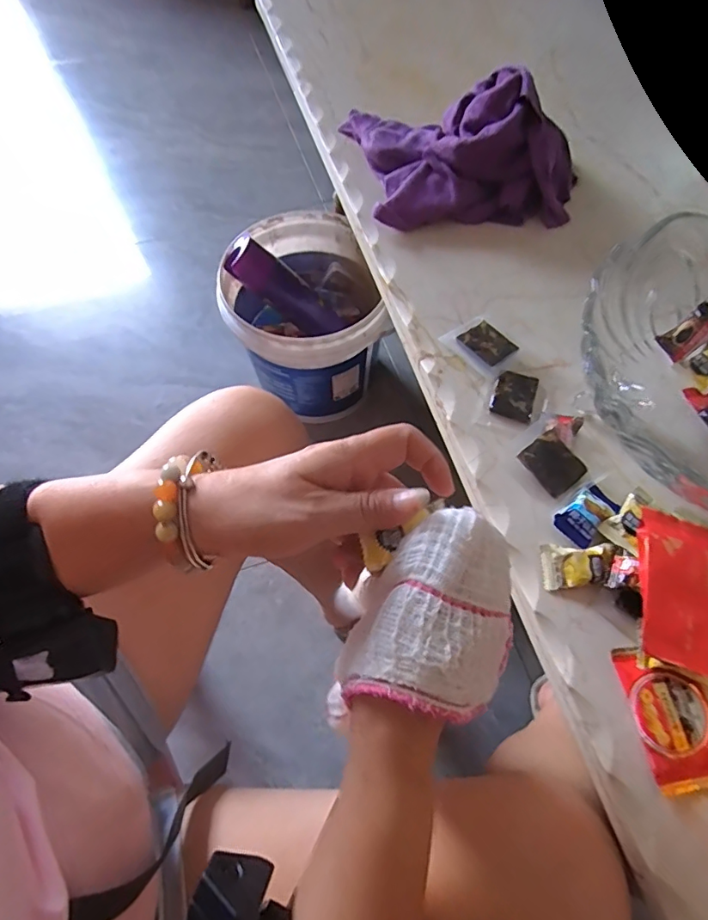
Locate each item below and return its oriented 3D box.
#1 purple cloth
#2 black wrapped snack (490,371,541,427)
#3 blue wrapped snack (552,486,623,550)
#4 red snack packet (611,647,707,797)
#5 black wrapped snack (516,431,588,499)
[{"bbox_3d":[0.102,-0.306,0.475,0.231,0.079,0.154,6,65,2],"label":"purple cloth"},{"bbox_3d":[0.129,-0.052,0.398,0.033,0.005,0.042,18,67,8],"label":"black wrapped snack"},{"bbox_3d":[0.167,0.038,0.349,0.047,0.007,0.028,-35,70,-15],"label":"blue wrapped snack"},{"bbox_3d":[0.194,0.154,0.299,0.047,0.010,0.078,-9,66,-4],"label":"red snack packet"},{"bbox_3d":[0.147,0.003,0.363,0.032,0.006,0.042,-41,85,-2],"label":"black wrapped snack"}]

